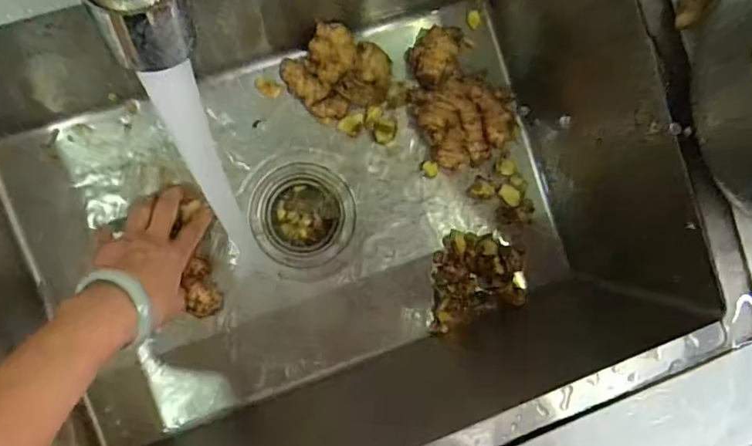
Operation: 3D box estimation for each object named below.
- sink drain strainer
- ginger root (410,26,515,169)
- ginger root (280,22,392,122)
[{"bbox_3d":[-0.079,-0.008,0.591,0.107,0.038,0.108,8,90,-9],"label":"sink drain strainer"},{"bbox_3d":[0.089,-0.135,0.576,0.092,0.033,0.143,-20,94,-8],"label":"ginger root"},{"bbox_3d":[-0.034,-0.153,0.548,0.095,0.048,0.090,0,91,-9],"label":"ginger root"}]

